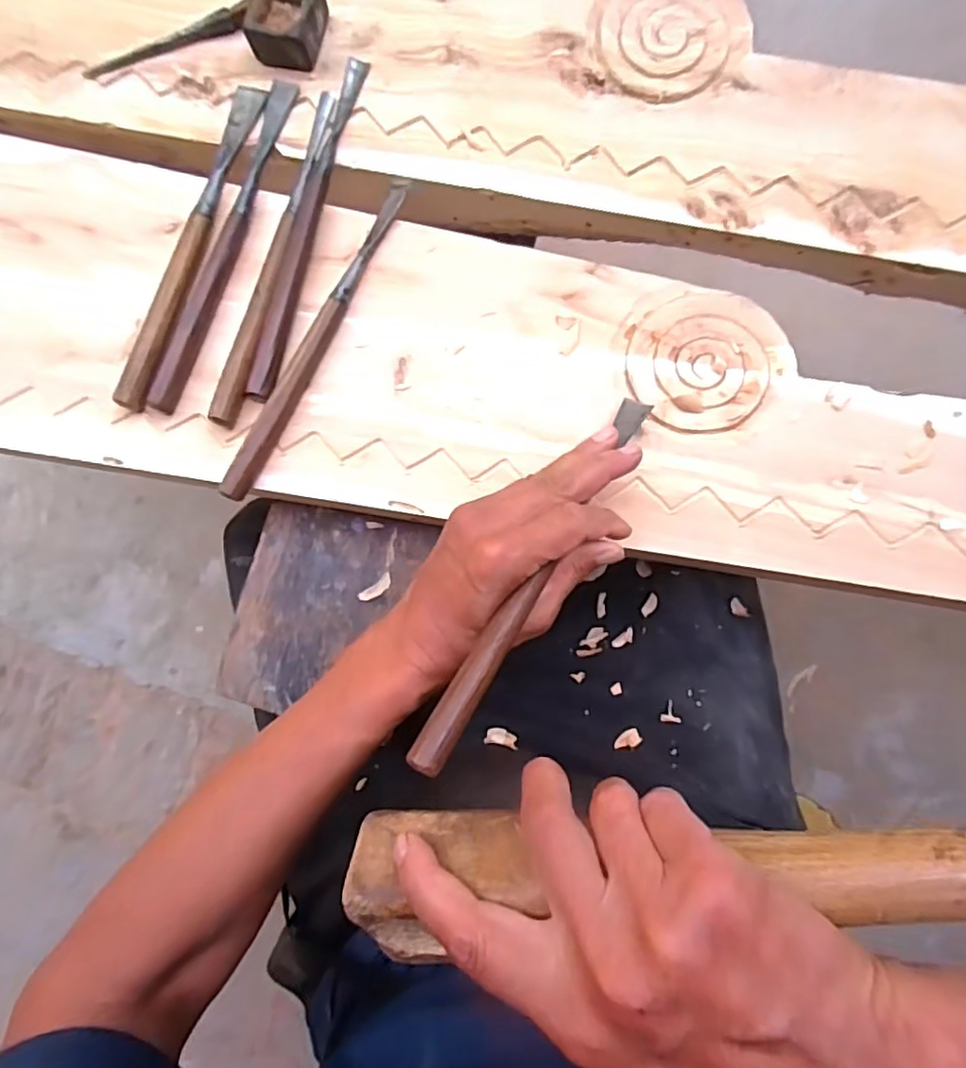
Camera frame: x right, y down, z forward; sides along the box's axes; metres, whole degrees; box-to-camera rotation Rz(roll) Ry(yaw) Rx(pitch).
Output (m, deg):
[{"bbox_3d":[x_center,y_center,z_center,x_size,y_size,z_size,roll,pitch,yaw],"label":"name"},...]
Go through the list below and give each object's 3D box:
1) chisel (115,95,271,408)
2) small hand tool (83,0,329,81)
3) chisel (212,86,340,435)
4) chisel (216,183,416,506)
[{"bbox_3d":[-0.205,-0.206,0.438,0.023,0.016,0.248,16,85,6],"label":"chisel"},{"bbox_3d":[-0.205,-0.365,0.448,0.180,0.032,0.048,-2,84,4],"label":"small hand tool"},{"bbox_3d":[-0.144,-0.197,0.433,0.017,0.015,0.252,15,85,6],"label":"chisel"},{"bbox_3d":[-0.115,-0.139,0.426,0.016,0.016,0.251,25,86,7],"label":"chisel"}]

